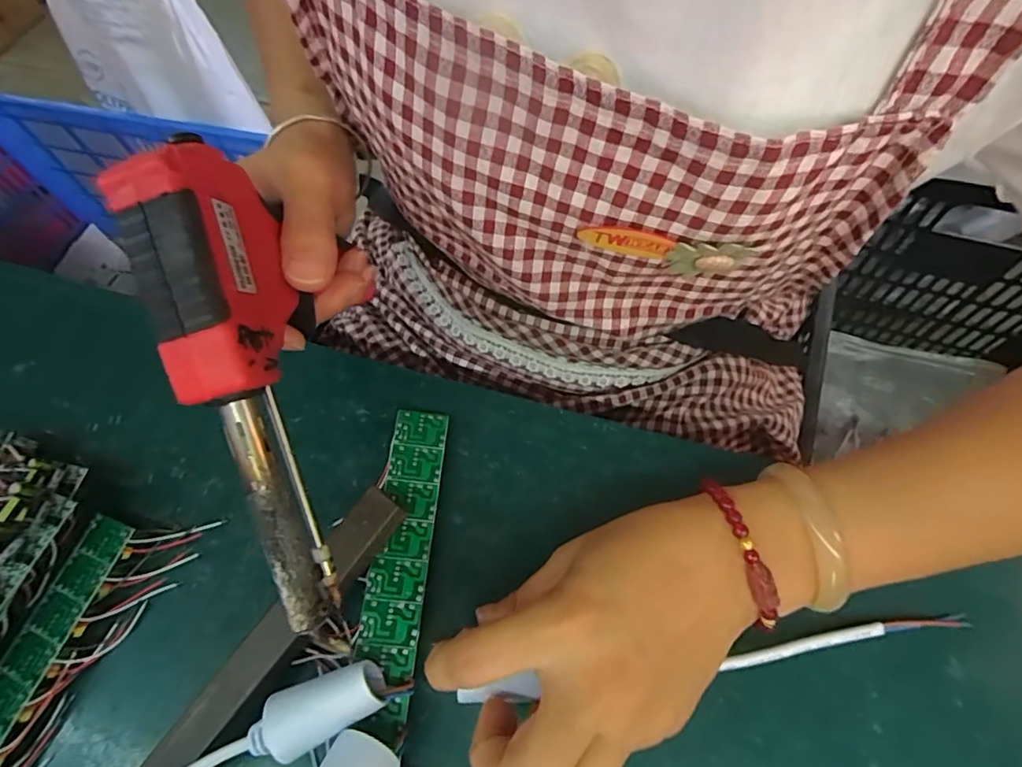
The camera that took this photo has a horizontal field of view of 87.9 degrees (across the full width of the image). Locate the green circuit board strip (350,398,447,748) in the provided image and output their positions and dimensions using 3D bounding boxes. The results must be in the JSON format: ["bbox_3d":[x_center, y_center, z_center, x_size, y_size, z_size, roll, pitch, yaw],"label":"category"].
[{"bbox_3d":[-0.054,0.083,0.259,0.027,0.004,0.147,7,66,-4],"label":"green circuit board strip"}]

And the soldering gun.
[{"bbox_3d":[-0.093,0.008,0.196,0.033,0.050,0.177,-14,95,-3],"label":"soldering gun"}]

